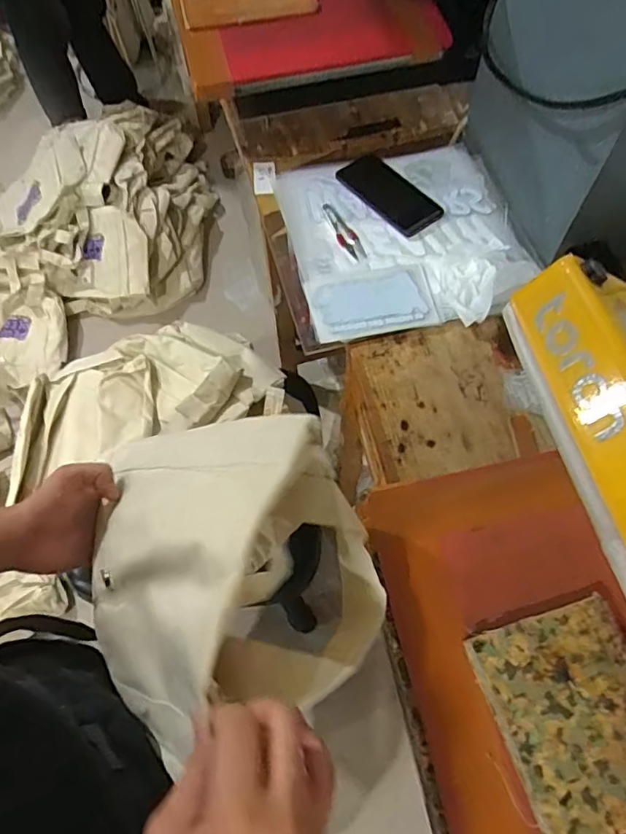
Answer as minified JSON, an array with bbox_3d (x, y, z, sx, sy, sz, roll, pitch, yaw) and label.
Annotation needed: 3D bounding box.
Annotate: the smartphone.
[{"bbox_3d":[0.111,-0.324,0.817,0.073,0.013,0.164,-37,69,-15],"label":"smartphone"}]

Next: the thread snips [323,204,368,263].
[{"bbox_3d":[0.044,-0.258,0.783,0.026,0.007,0.105,-19,65,-8],"label":"thread snips"}]

